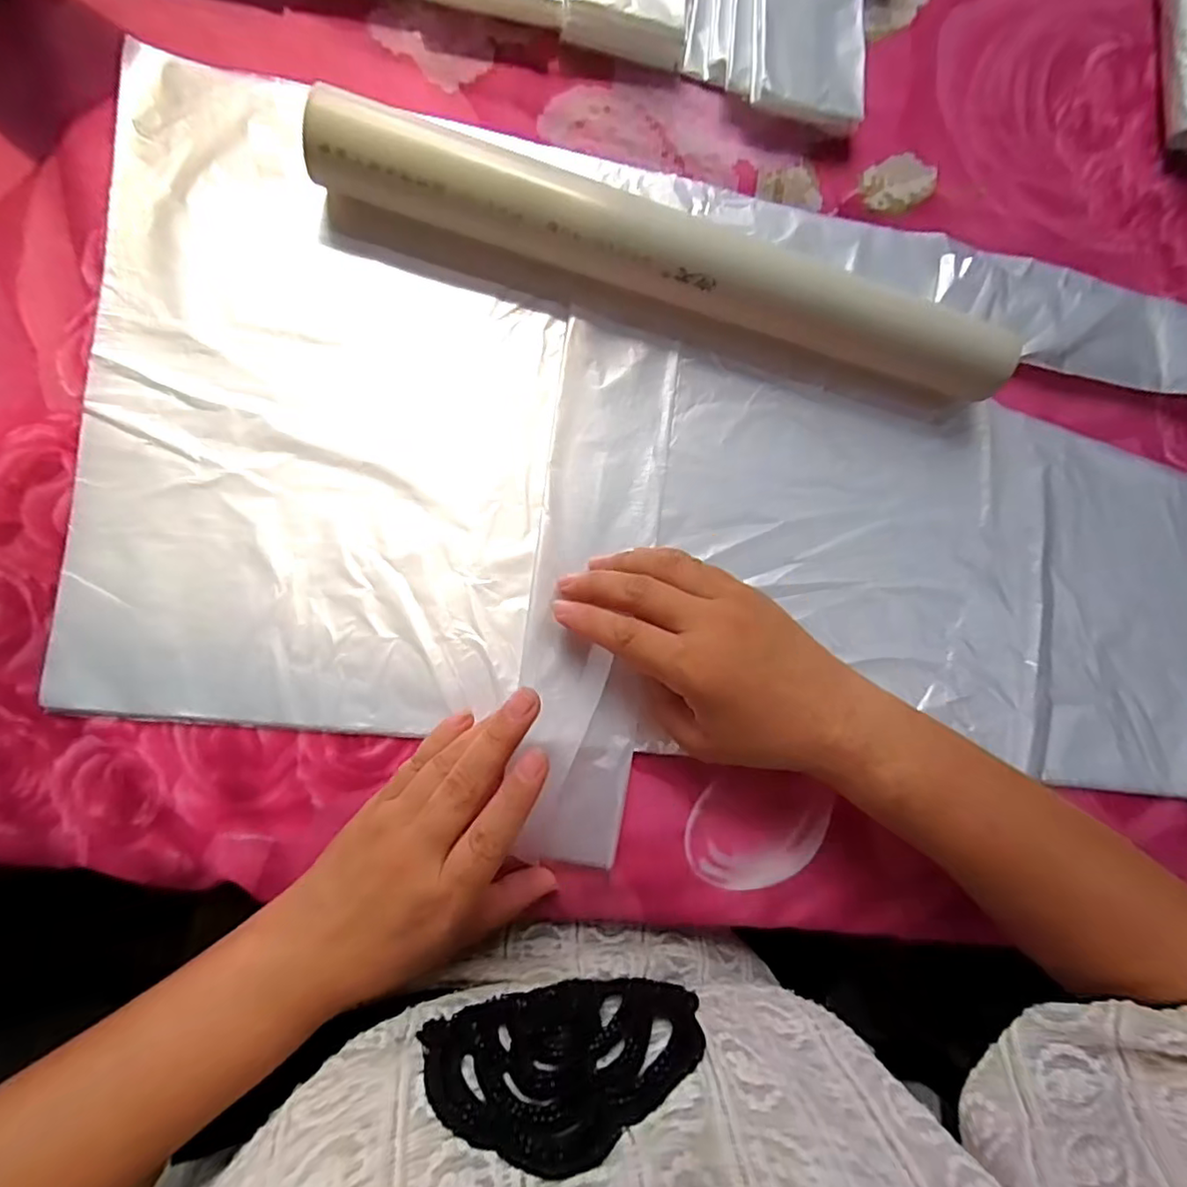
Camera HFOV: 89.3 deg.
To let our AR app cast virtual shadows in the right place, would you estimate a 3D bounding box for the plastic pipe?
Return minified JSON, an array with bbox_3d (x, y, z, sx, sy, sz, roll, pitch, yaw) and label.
[{"bbox_3d":[0.045,-0.160,0.298,0.348,0.044,0.040,14,85,-8],"label":"plastic pipe"}]

